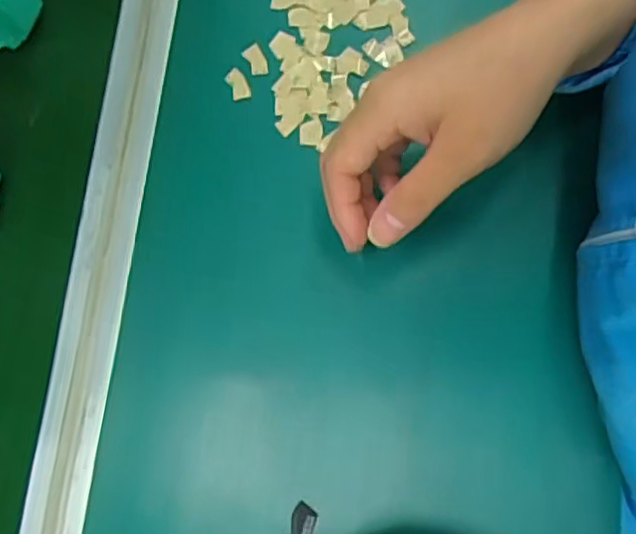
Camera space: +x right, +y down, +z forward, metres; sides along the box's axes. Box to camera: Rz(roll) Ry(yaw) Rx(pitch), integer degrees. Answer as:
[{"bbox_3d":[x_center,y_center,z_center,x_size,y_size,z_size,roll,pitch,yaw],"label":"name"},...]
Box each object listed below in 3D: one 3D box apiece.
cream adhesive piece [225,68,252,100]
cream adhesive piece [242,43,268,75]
[{"bbox_3d":[-0.050,-0.115,0.412,0.011,0.004,0.021,-23,81,-5],"label":"cream adhesive piece"},{"bbox_3d":[-0.039,-0.132,0.415,0.012,0.004,0.020,-28,82,-6],"label":"cream adhesive piece"}]

